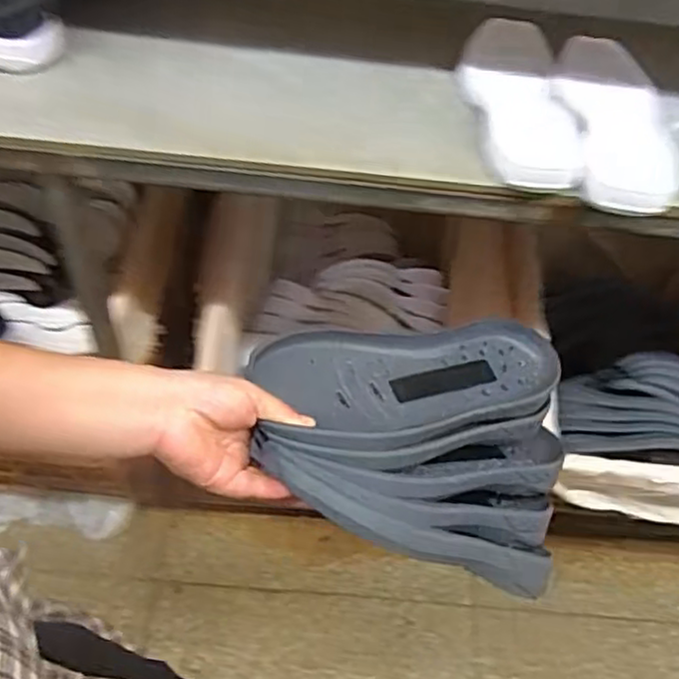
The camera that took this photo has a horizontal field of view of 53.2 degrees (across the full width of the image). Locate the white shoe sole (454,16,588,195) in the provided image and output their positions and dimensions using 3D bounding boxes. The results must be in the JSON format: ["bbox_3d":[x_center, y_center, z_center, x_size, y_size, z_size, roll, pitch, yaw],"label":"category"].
[{"bbox_3d":[0.187,-0.254,0.716,0.108,0.024,0.270,3,56,-3],"label":"white shoe sole"}]

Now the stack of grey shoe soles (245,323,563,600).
[{"bbox_3d":[0.074,0.093,0.548,0.302,0.095,0.219,0,56,-28],"label":"stack of grey shoe soles"}]

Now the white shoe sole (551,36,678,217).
[{"bbox_3d":[0.289,-0.227,0.706,0.113,0.028,0.261,6,56,-1],"label":"white shoe sole"}]

